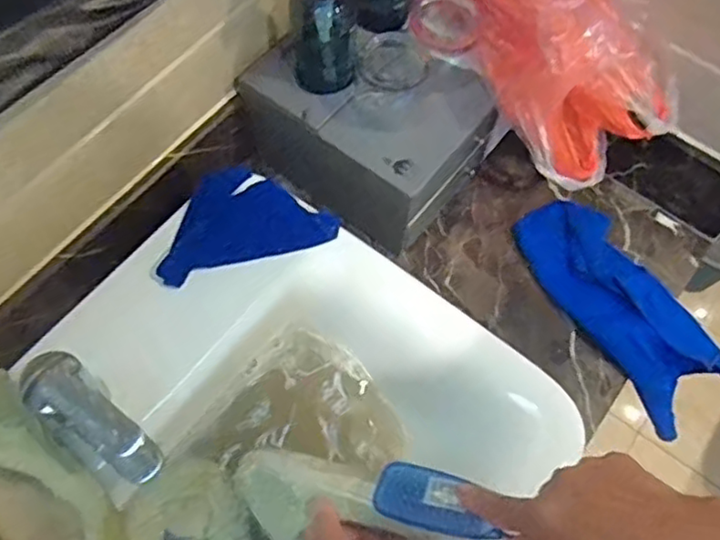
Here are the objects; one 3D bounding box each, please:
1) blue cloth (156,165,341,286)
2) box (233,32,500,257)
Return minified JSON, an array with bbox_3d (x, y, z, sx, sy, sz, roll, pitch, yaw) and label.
[{"bbox_3d":[-0.118,-0.053,0.646,0.169,0.019,0.099,-18,67,-11],"label":"blue cloth"},{"bbox_3d":[0.011,-0.159,0.728,0.223,0.148,0.160,37,68,14],"label":"box"}]

